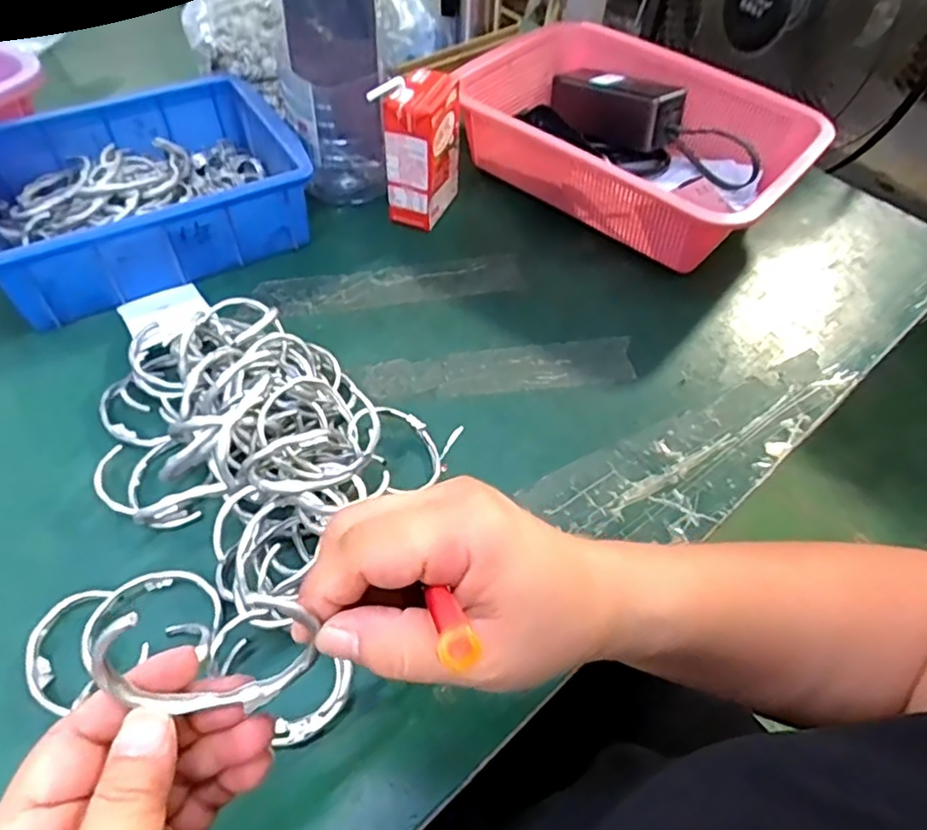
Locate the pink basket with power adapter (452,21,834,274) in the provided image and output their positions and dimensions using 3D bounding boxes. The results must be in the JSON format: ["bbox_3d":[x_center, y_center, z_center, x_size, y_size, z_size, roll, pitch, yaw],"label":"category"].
[{"bbox_3d":[0.156,-0.255,0.576,0.293,0.088,0.209,38,60,20],"label":"pink basket with power adapter"}]

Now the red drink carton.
[{"bbox_3d":[-0.036,-0.223,0.529,0.048,0.113,0.069,22,56,11],"label":"red drink carton"}]

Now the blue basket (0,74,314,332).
[{"bbox_3d":[-0.261,-0.181,0.503,0.233,0.069,0.170,-25,60,-21],"label":"blue basket"}]

